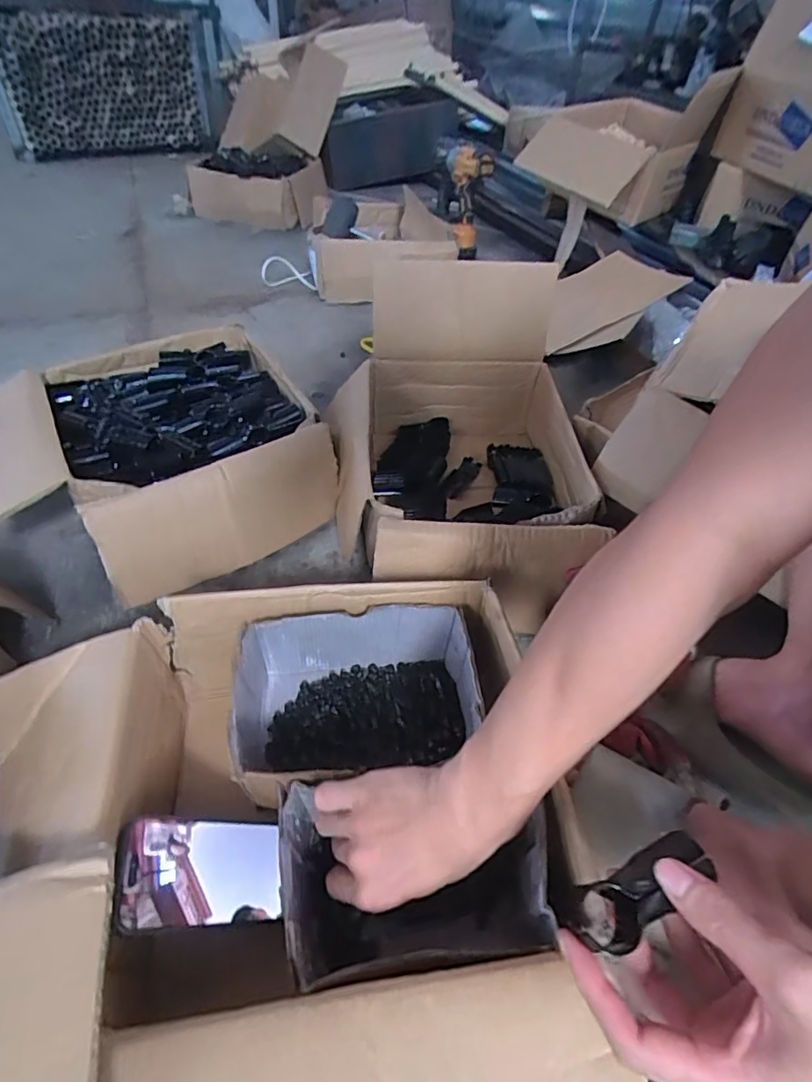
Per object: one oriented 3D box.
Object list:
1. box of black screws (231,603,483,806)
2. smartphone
[{"bbox_3d":[-0.047,0.152,0.493,0.216,0.099,0.153,-1,46,-5],"label":"box of black screws"},{"bbox_3d":[-0.147,0.243,0.391,0.125,0.004,0.070,27,33,-38],"label":"smartphone"}]

